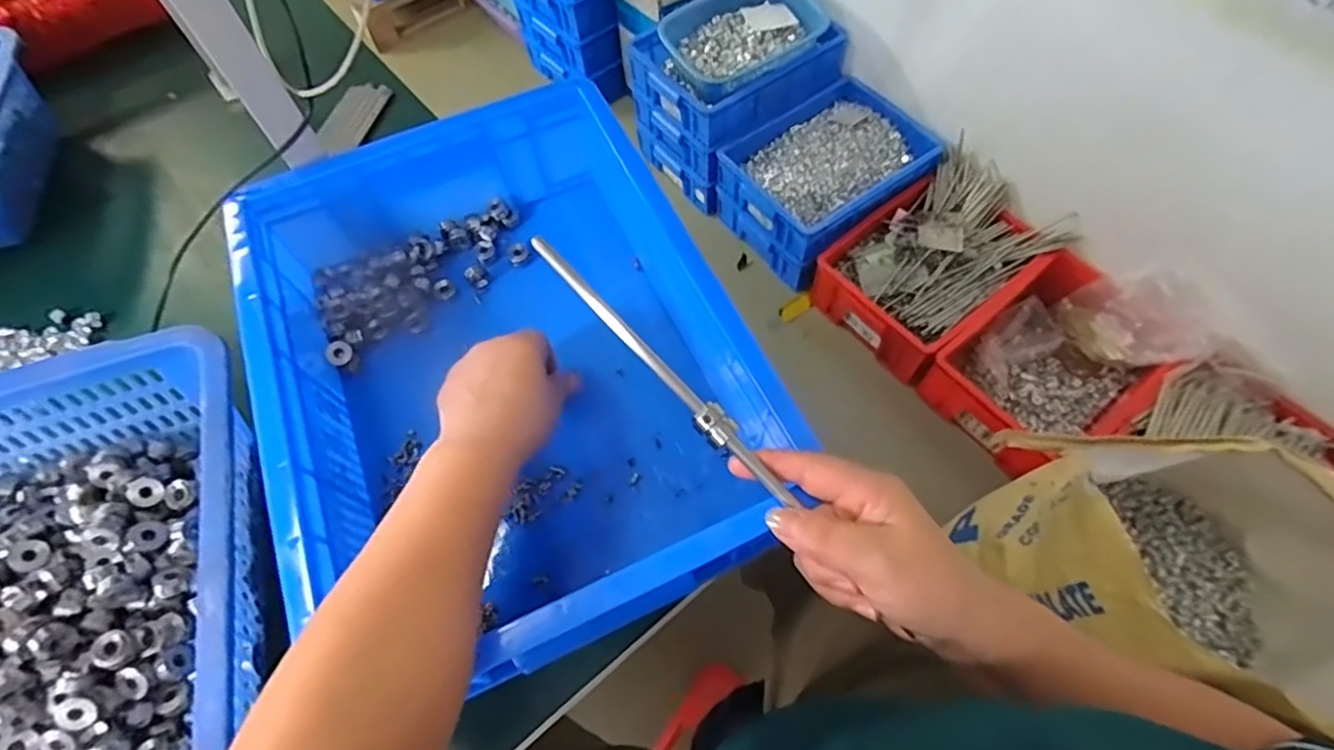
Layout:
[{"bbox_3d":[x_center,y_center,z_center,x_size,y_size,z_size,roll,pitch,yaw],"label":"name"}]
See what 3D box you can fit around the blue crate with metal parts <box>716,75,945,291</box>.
[{"bbox_3d":[0.373,-0.465,1.486,0.453,0.170,0.339,-36,66,-16],"label":"blue crate with metal parts"}]

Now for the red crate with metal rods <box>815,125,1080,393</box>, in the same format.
[{"bbox_3d":[0.580,-0.251,1.369,0.471,0.151,0.335,-34,66,-15],"label":"red crate with metal rods"}]

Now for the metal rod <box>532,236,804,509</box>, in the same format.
[{"bbox_3d":[-0.005,-0.006,0.360,0.016,0.008,0.202,-41,80,-18],"label":"metal rod"}]

